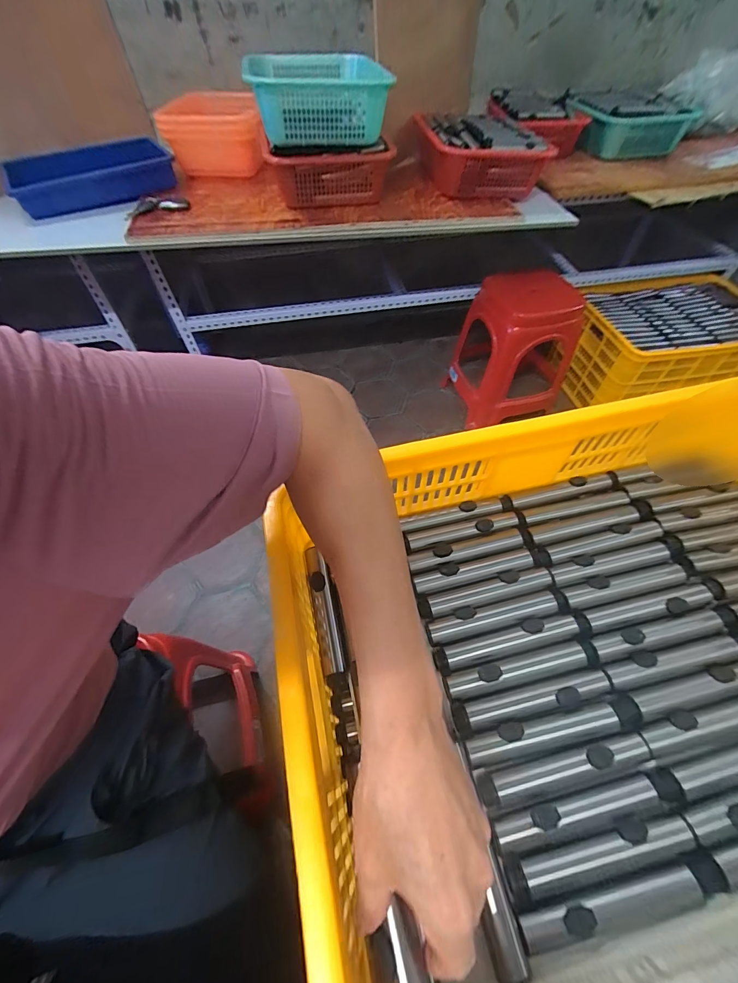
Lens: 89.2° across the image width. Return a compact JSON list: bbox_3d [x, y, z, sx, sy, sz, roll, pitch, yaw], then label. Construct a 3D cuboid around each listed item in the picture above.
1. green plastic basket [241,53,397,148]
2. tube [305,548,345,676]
[{"bbox_3d":[-0.122,-0.875,0.838,0.278,0.131,0.361,-17,56,-8],"label":"green plastic basket"},{"bbox_3d":[-0.050,0.126,0.410,0.022,0.019,0.137,-14,55,-5],"label":"tube"}]

